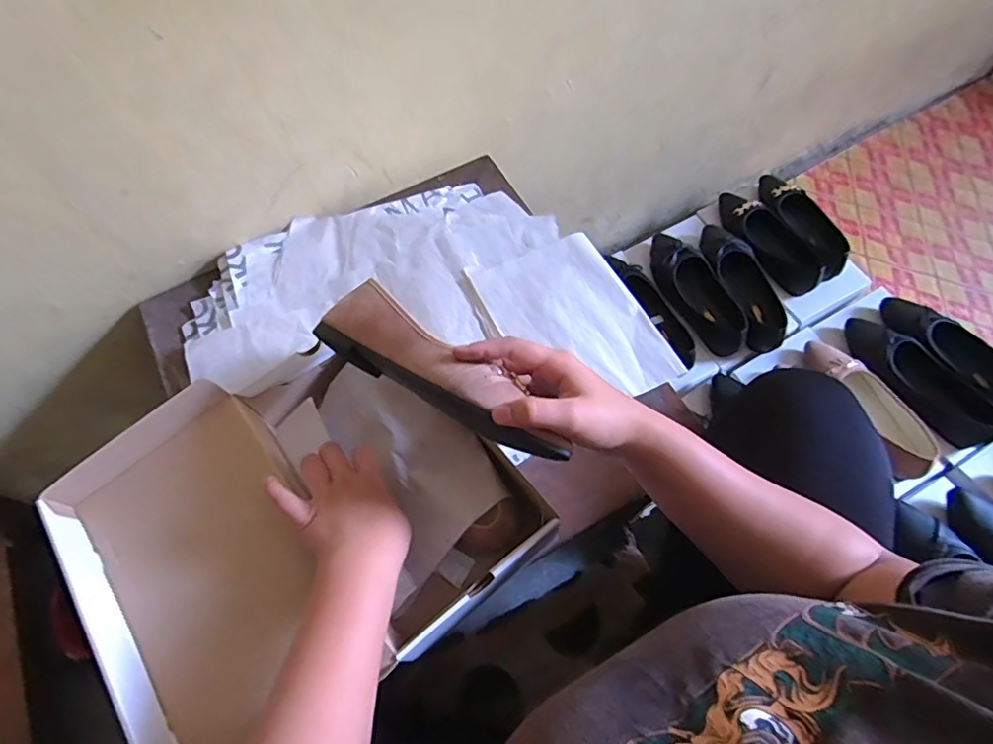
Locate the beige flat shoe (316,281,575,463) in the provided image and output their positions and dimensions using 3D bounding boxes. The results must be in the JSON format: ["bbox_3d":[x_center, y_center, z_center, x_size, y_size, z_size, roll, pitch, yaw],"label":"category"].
[{"bbox_3d":[-0.051,-0.005,0.432,0.228,0.055,0.059,30,68,23],"label":"beige flat shoe"}]

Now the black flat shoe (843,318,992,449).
[{"bbox_3d":[0.640,0.011,0.862,0.086,0.064,0.245,-31,65,-12],"label":"black flat shoe"}]

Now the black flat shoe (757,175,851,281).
[{"bbox_3d":[0.542,-0.272,1.011,0.080,0.065,0.244,-25,64,-9],"label":"black flat shoe"}]

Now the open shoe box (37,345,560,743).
[{"bbox_3d":[-0.168,0.127,0.500,0.327,0.103,0.299,-36,66,-14],"label":"open shoe box"}]

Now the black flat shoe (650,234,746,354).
[{"bbox_3d":[0.334,-0.139,0.953,0.088,0.052,0.251,-28,65,-10],"label":"black flat shoe"}]

